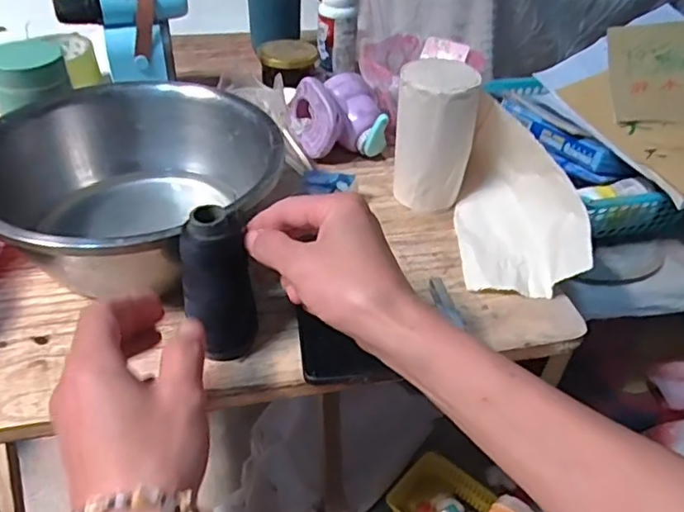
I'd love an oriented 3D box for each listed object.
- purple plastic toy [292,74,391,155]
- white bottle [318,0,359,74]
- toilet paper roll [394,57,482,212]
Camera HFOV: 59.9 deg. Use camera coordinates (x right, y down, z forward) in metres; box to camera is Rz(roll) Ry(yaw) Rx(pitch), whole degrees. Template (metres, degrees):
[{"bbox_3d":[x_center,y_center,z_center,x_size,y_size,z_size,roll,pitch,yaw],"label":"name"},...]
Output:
[{"bbox_3d":[-0.004,-0.143,0.598,0.090,0.063,0.072,-5,40,-9],"label":"purple plastic toy"},{"bbox_3d":[-0.005,-0.283,0.734,0.047,0.100,0.041,-1,40,-4],"label":"white bottle"},{"bbox_3d":[0.082,-0.103,0.524,0.068,0.124,0.054,8,40,8],"label":"toilet paper roll"}]

